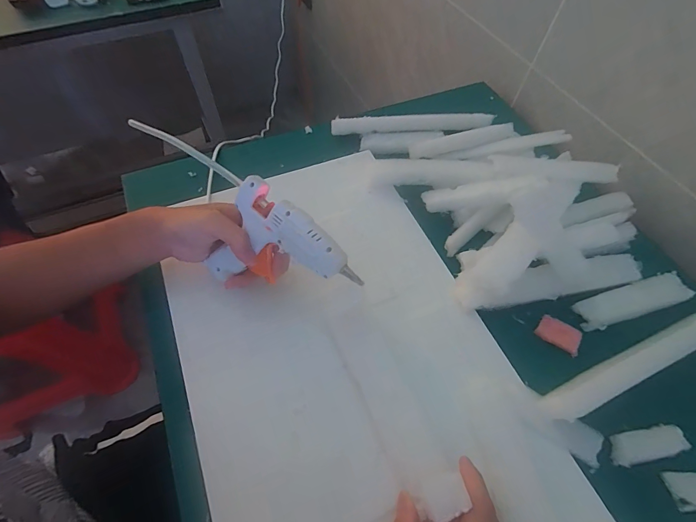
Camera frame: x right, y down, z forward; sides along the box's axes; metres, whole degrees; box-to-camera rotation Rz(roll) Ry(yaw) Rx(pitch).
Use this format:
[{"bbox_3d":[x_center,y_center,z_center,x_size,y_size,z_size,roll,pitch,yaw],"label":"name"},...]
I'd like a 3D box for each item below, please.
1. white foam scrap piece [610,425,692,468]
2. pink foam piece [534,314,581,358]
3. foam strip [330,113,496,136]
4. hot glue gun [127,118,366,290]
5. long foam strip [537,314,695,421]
[{"bbox_3d":[0.269,0.165,0.312,0.063,0.013,0.025,-9,60,-8],"label":"white foam scrap piece"},{"bbox_3d":[0.226,0.078,0.370,0.043,0.006,0.030,36,64,17],"label":"pink foam piece"},{"bbox_3d":[0.096,-0.207,0.511,0.239,0.013,0.020,-5,60,-5],"label":"foam strip"},{"bbox_3d":[-0.119,-0.042,0.351,0.291,0.104,0.036,28,24,18],"label":"hot glue gun"},{"bbox_3d":[0.286,0.096,0.335,0.233,0.022,0.026,-20,62,-13],"label":"long foam strip"}]

